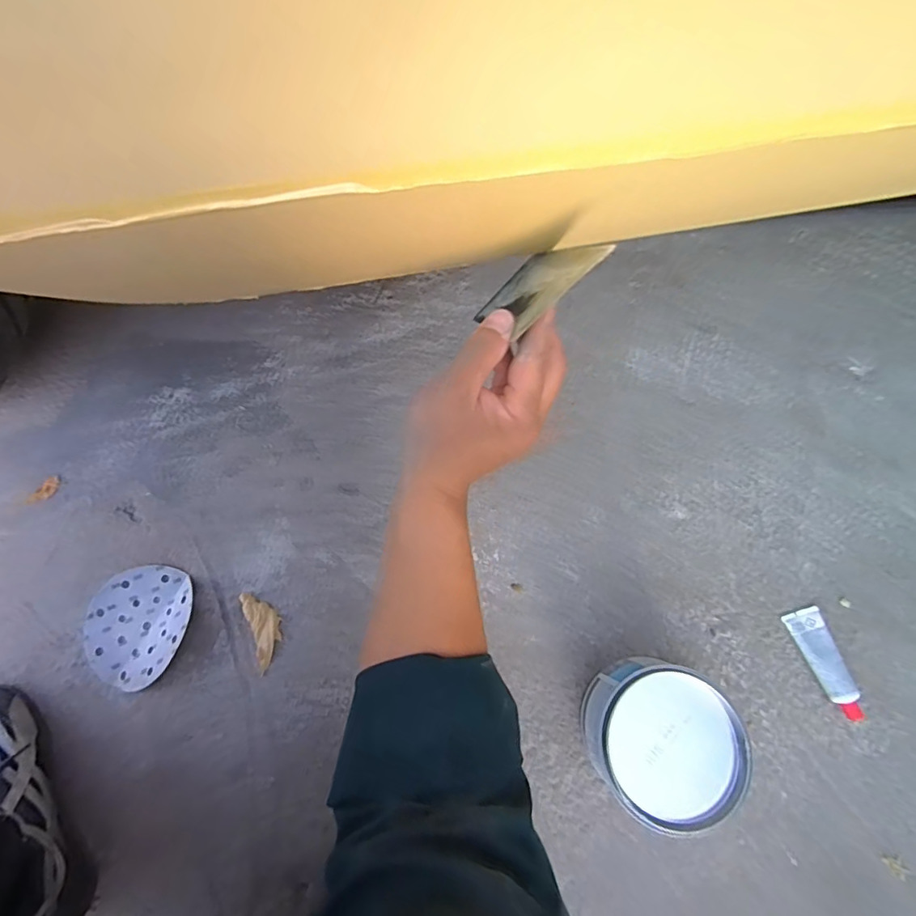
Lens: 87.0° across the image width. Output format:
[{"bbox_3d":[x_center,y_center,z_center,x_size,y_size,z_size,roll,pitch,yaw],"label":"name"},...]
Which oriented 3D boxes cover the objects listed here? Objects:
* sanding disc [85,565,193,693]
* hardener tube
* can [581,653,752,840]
[{"bbox_3d":[-0.390,0.204,0.585,0.131,0.030,0.137,0,74,0],"label":"sanding disc"},{"bbox_3d":[0.443,0.243,0.568,0.041,0.022,0.123,-21,75,-6],"label":"hardener tube"},{"bbox_3d":[0.219,0.303,0.522,0.145,0.095,0.153,0,77,-1],"label":"can"}]

